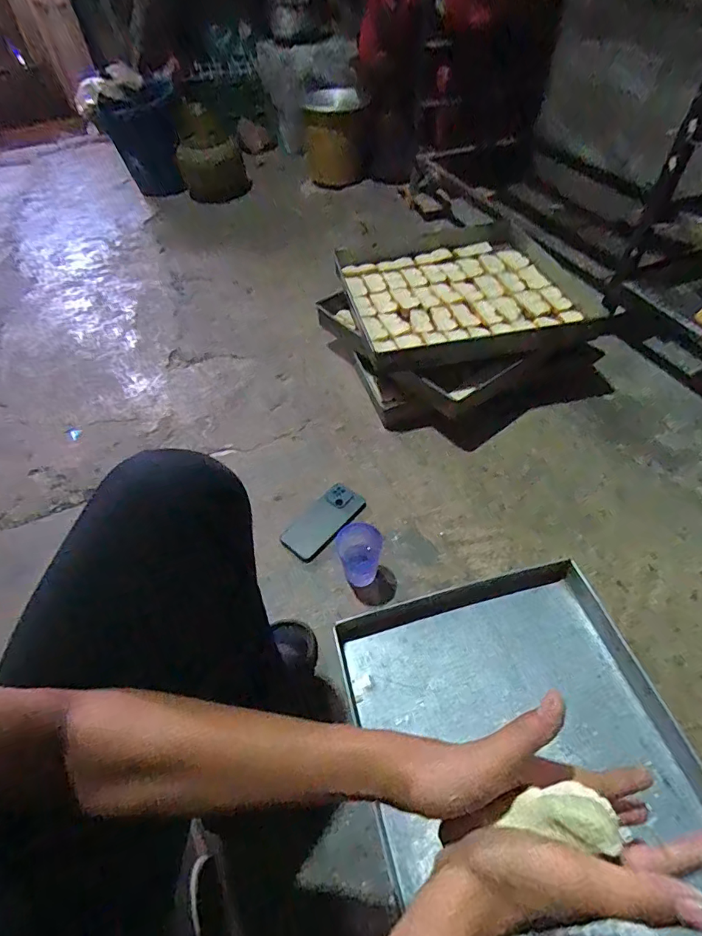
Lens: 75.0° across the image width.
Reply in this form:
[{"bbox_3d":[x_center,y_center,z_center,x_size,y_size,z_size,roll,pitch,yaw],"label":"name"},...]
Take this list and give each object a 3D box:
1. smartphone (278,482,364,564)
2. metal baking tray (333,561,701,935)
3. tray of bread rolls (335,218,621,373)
[{"bbox_3d":[-0.051,0.103,0.895,0.083,0.013,0.180,31,59,24],"label":"smartphone"},{"bbox_3d":[0.250,0.407,0.613,0.438,0.041,0.529,-13,52,-8],"label":"metal baking tray"},{"bbox_3d":[0.261,-0.455,1.121,0.534,0.084,0.559,-8,51,-4],"label":"tray of bread rolls"}]

